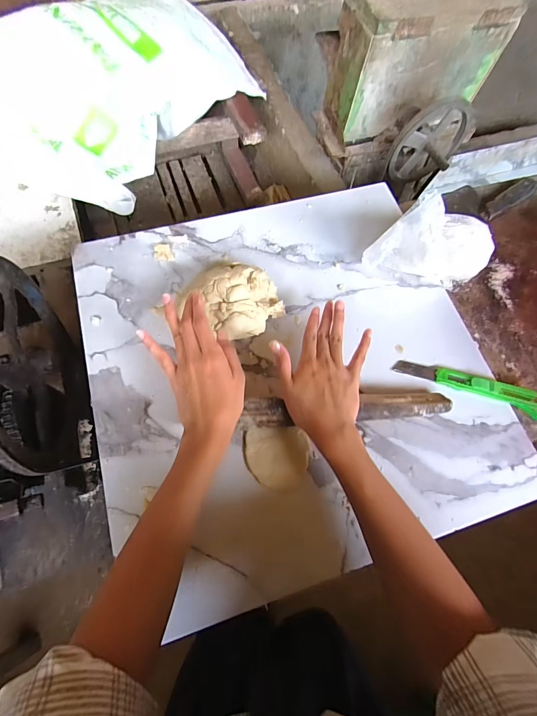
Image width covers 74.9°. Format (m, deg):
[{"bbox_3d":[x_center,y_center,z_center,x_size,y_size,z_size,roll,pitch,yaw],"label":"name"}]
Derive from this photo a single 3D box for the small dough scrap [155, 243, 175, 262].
[{"bbox_3d":[-0.148,-0.150,0.498,0.028,0.006,0.026,1,69,-6],"label":"small dough scrap"}]

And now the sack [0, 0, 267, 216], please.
[{"bbox_3d":[-0.351,-0.600,0.774,0.396,0.186,0.674,36,70,8],"label":"sack"}]

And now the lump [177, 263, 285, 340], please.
[{"bbox_3d":[-0.040,-0.071,0.448,0.101,0.058,0.120,38,72,11],"label":"lump"}]

